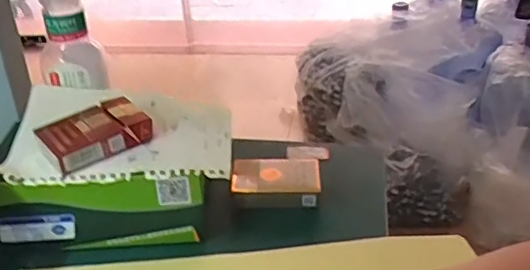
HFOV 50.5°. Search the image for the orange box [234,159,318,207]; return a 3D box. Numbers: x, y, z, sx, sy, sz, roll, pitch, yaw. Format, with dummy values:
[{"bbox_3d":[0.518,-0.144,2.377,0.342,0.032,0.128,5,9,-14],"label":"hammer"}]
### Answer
[{"bbox_3d":[0.012,0.048,0.577,0.088,0.022,0.057,-2,30,3],"label":"orange box"}]

